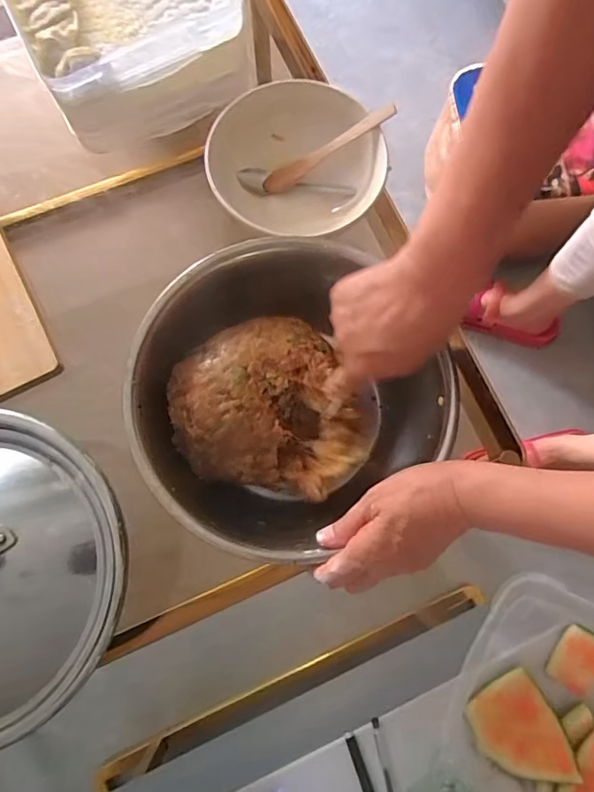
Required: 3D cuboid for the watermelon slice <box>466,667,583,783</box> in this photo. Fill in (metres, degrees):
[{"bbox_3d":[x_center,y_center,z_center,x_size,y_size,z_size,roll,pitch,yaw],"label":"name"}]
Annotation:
[{"bbox_3d":[0.216,0.327,0.483,0.082,0.020,0.091,-20,62,4],"label":"watermelon slice"}]

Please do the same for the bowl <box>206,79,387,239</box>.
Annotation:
[{"bbox_3d":[-0.005,-0.251,0.536,0.176,0.069,0.143,-7,79,-3],"label":"bowl"}]

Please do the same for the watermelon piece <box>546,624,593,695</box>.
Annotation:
[{"bbox_3d":[0.287,0.268,0.504,0.044,0.023,0.061,43,81,7],"label":"watermelon piece"}]

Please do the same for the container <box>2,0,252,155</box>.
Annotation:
[{"bbox_3d":[-0.200,-0.454,0.554,0.228,0.095,0.318,-25,81,-6],"label":"container"}]

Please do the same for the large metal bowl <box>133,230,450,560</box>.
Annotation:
[{"bbox_3d":[-0.009,0.001,0.460,0.257,0.100,0.269,0,79,-1],"label":"large metal bowl"}]

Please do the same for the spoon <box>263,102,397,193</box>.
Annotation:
[{"bbox_3d":[0.032,-0.262,0.525,0.155,0.011,0.024,-24,79,19],"label":"spoon"}]

